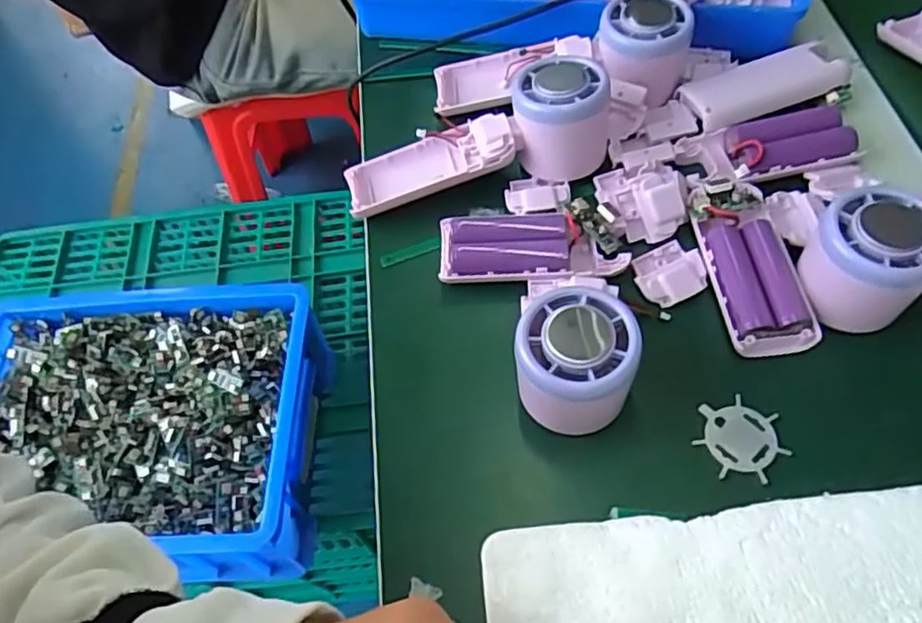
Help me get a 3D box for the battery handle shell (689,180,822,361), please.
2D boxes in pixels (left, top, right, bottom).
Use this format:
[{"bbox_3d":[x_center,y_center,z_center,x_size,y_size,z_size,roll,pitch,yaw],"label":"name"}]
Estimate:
[{"bbox_3d":[0.155,-0.027,0.356,0.045,0.019,0.102,-9,58,0],"label":"battery handle shell"}]

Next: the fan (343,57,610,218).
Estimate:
[{"bbox_3d":[0.010,-0.099,0.408,0.166,0.061,0.067,-15,56,13],"label":"fan"}]

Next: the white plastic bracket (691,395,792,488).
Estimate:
[{"bbox_3d":[0.133,0.061,0.316,0.037,0.005,0.041,-41,63,-18],"label":"white plastic bracket"}]

